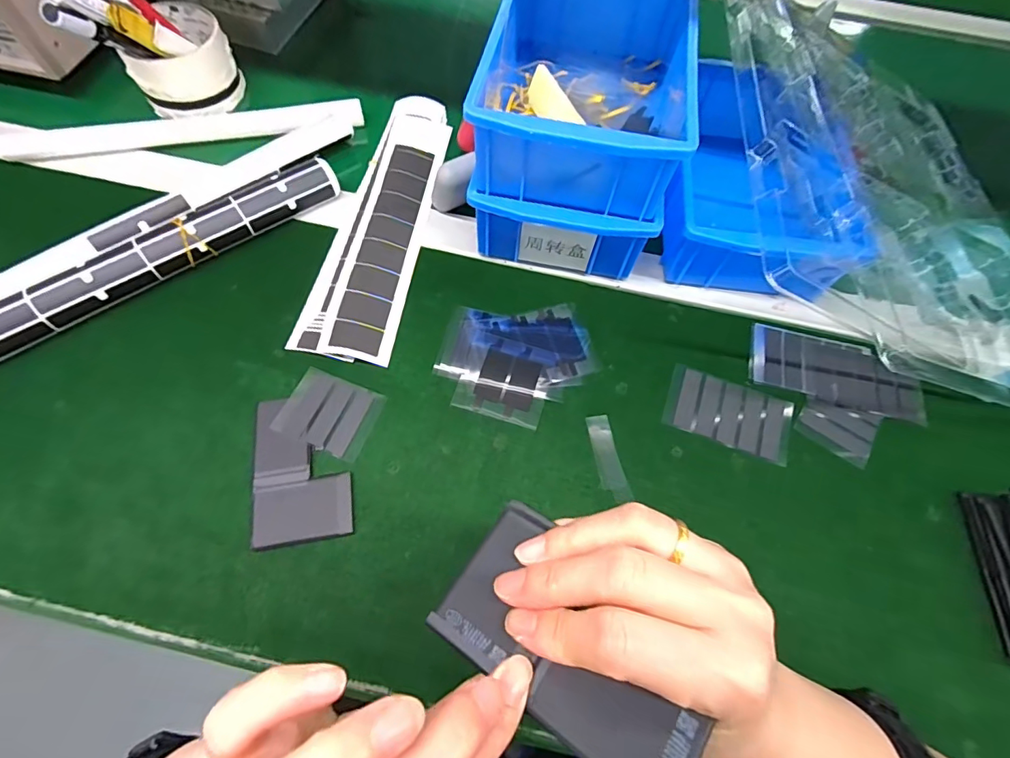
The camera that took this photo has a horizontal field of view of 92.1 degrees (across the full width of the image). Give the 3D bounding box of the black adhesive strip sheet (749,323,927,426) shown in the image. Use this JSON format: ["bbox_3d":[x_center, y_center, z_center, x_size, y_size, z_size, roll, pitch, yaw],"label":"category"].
[{"bbox_3d":[0.244,-0.005,0.358,0.124,0.006,0.052,15,65,5],"label":"black adhesive strip sheet"}]

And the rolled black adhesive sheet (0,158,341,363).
[{"bbox_3d":[-0.257,-0.085,0.352,0.291,0.030,0.026,-35,71,-18],"label":"rolled black adhesive sheet"}]

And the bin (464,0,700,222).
[{"bbox_3d":[0.056,-0.211,0.342,0.125,0.063,0.198,9,64,1],"label":"bin"}]

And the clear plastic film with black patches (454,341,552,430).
[{"bbox_3d":[0.000,0.002,0.344,0.061,0.004,0.056,16,64,4],"label":"clear plastic film with black patches"}]

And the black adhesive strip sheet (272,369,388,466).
[{"bbox_3d":[-0.117,0.023,0.328,0.059,0.004,0.049,21,62,2],"label":"black adhesive strip sheet"}]

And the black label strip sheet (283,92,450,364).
[{"bbox_3d":[-0.096,-0.140,0.399,0.068,0.013,0.274,10,64,1],"label":"black label strip sheet"}]

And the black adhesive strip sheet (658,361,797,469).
[{"bbox_3d":[0.158,0.024,0.343,0.086,0.004,0.050,20,65,7],"label":"black adhesive strip sheet"}]

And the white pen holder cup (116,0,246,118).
[{"bbox_3d":[-0.285,-0.281,0.434,0.082,0.052,0.086,1,64,-3],"label":"white pen holder cup"}]

